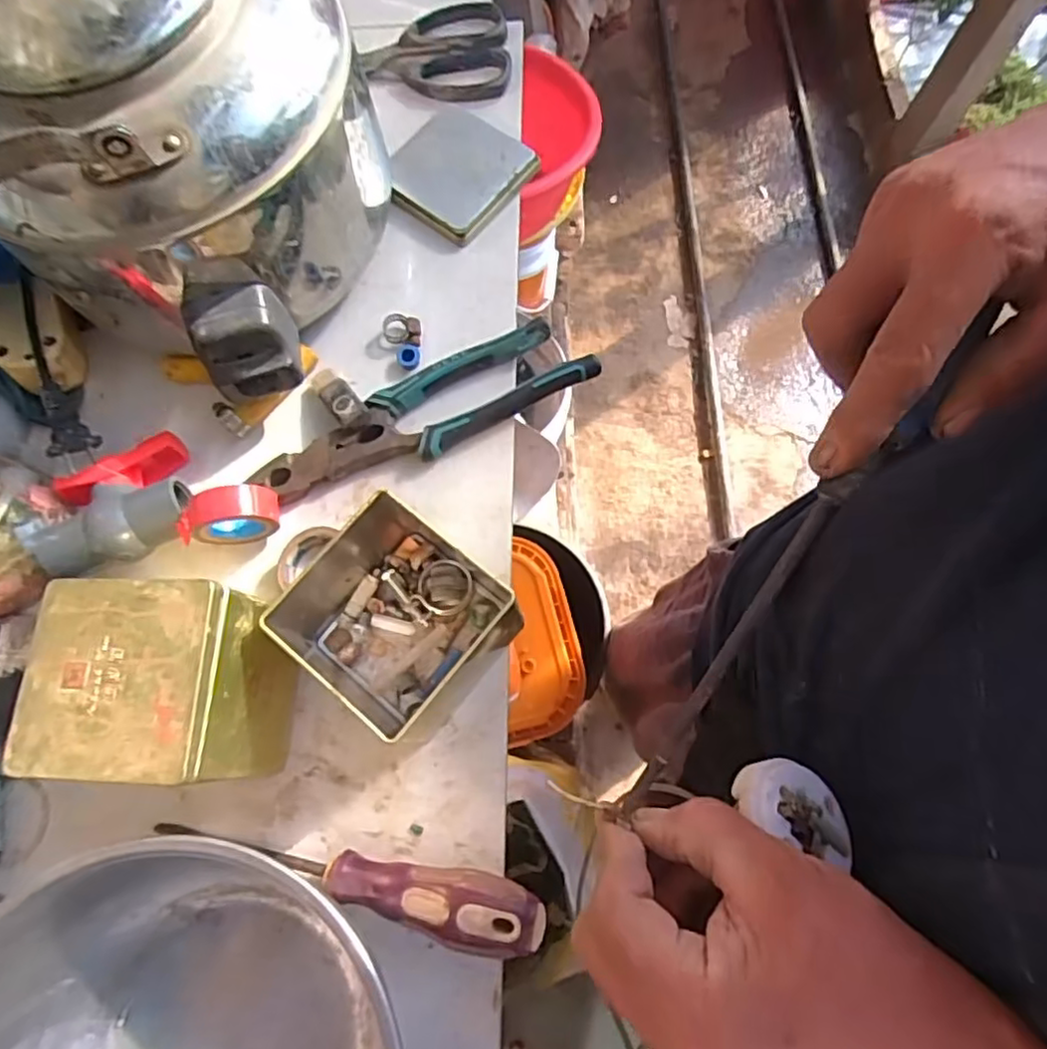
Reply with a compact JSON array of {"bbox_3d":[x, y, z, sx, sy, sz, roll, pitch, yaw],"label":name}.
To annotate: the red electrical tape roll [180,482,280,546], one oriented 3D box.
[{"bbox_3d":[-0.162,-0.004,0.374,0.049,0.041,0.019,-14,73,-6],"label":"red electrical tape roll"}]

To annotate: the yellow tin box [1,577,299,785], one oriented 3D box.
[{"bbox_3d":[-0.167,0.075,0.316,0.104,0.077,0.086,3,72,0],"label":"yellow tin box"}]

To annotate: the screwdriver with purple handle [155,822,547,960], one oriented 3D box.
[{"bbox_3d":[-0.086,0.173,0.322,0.192,0.037,0.031,8,72,2],"label":"screwdriver with purple handle"}]

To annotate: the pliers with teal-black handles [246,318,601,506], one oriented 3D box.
[{"bbox_3d":[-0.058,-0.066,0.399,0.201,0.024,0.049,-24,74,-9],"label":"pliers with teal-black handles"}]

